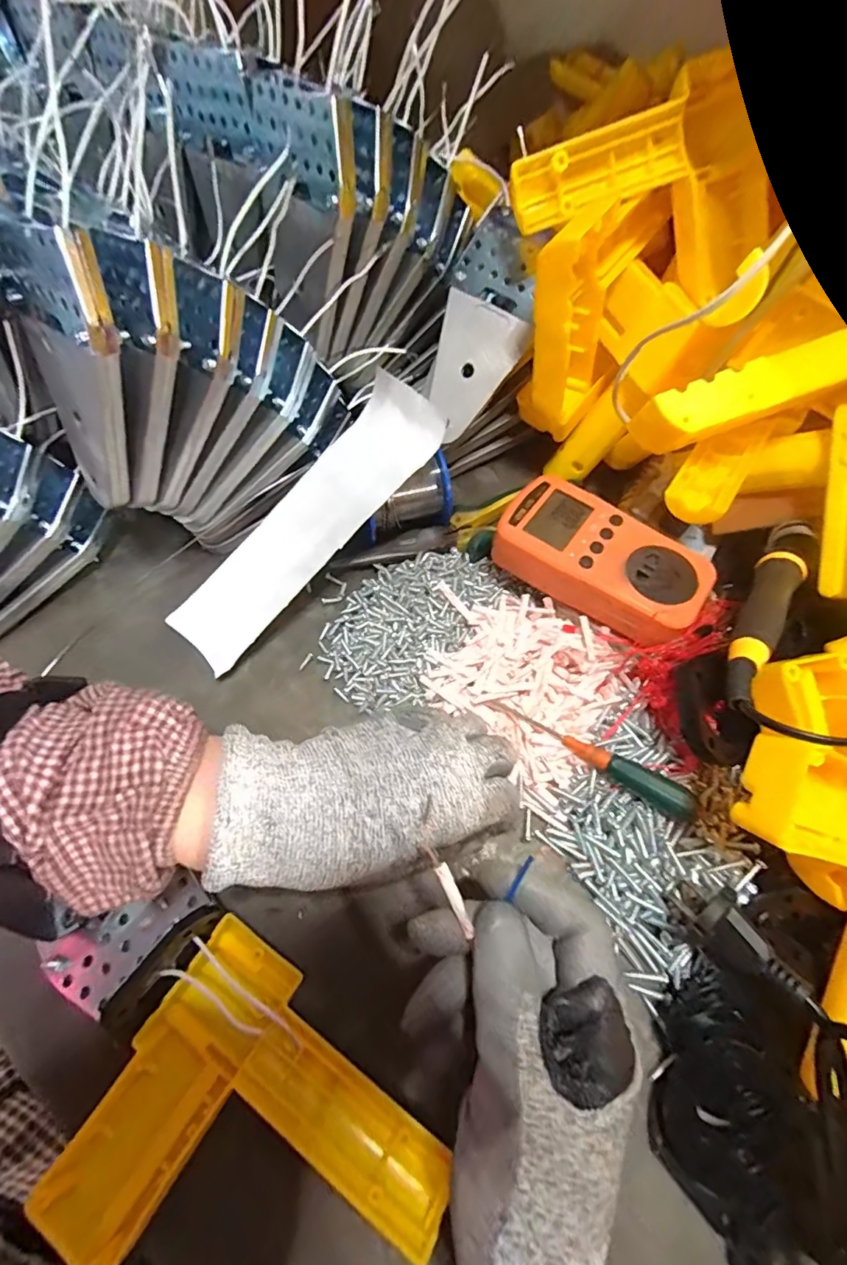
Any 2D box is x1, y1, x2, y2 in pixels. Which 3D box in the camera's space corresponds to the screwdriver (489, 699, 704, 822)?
[{"bbox_3d":[0.095,0.068,0.286,0.118,0.010,0.013,27,64,29],"label":"screwdriver"}]

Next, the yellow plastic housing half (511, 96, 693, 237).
[{"bbox_3d":[0.099,-0.258,0.278,0.099,0.029,0.023,-19,65,2],"label":"yellow plastic housing half"}]

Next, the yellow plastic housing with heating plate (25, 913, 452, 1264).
[{"bbox_3d":[-0.069,0.220,0.214,0.144,0.027,0.113,31,66,13],"label":"yellow plastic housing with heating plate"}]

